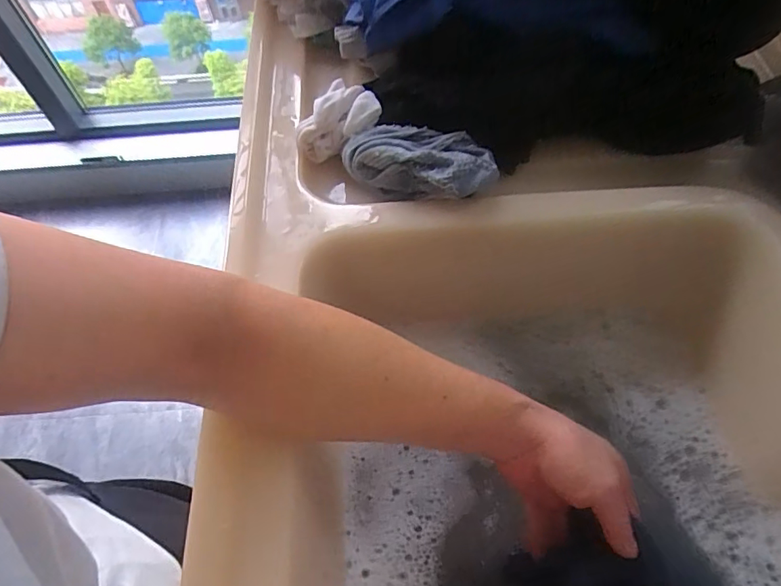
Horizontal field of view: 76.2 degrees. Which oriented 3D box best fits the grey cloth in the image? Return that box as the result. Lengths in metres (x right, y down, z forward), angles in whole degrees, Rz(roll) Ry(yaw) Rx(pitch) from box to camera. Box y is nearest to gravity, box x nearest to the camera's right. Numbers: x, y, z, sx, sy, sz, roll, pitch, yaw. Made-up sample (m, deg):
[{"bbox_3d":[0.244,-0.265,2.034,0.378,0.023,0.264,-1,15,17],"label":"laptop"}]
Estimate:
[{"bbox_3d":[0.022,-0.105,0.405,0.125,0.037,0.054,10,59,8],"label":"grey cloth"}]

